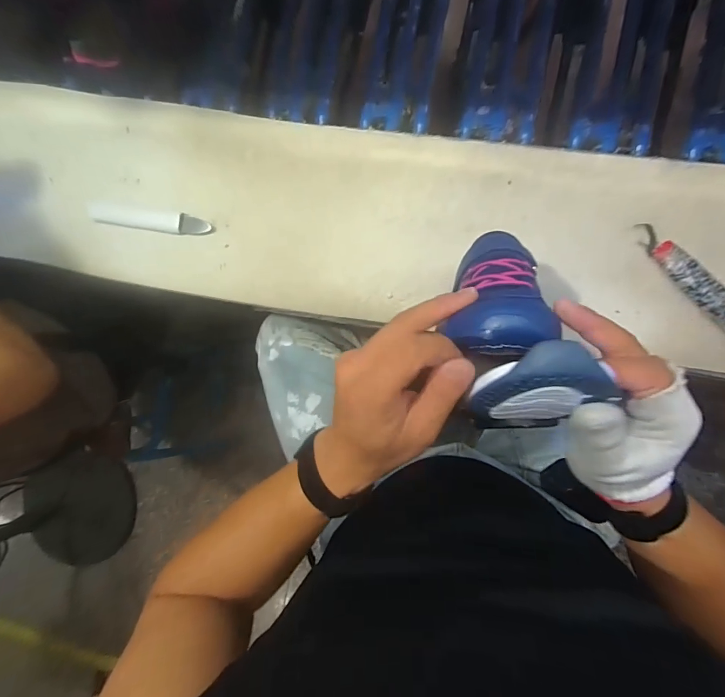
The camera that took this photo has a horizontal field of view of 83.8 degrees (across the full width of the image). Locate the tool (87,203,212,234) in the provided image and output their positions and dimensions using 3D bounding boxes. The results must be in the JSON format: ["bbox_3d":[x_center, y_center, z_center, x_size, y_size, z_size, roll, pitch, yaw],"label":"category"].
[{"bbox_3d":[-0.284,-0.170,0.532,0.177,0.010,0.028,11,90,9],"label":"tool"}]

